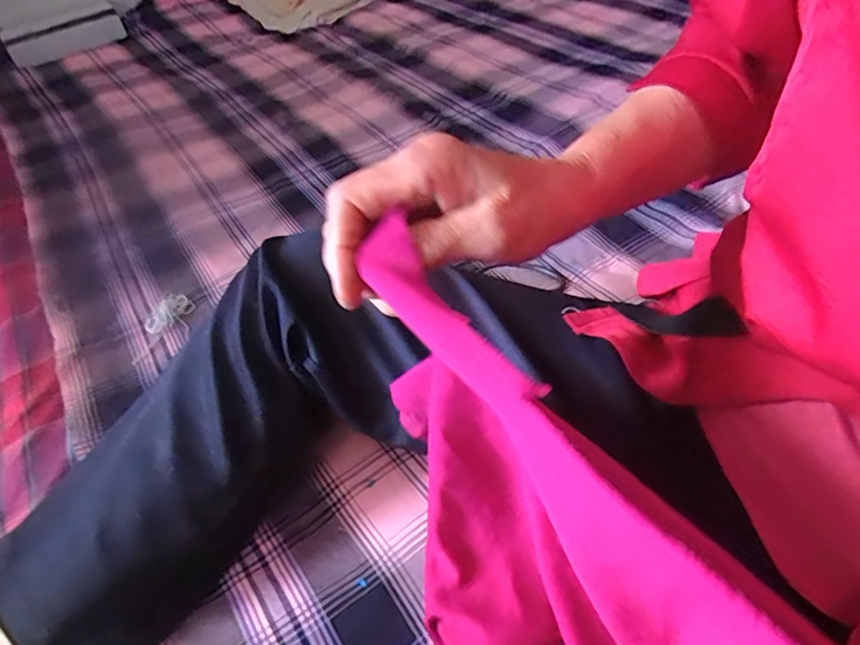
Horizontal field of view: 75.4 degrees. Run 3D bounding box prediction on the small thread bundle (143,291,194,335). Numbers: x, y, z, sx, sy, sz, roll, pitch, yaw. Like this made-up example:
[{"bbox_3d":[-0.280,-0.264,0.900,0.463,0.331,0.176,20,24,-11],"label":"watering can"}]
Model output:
[{"bbox_3d":[-0.305,-0.012,0.648,0.039,0.014,0.059,7,45,16],"label":"small thread bundle"}]

